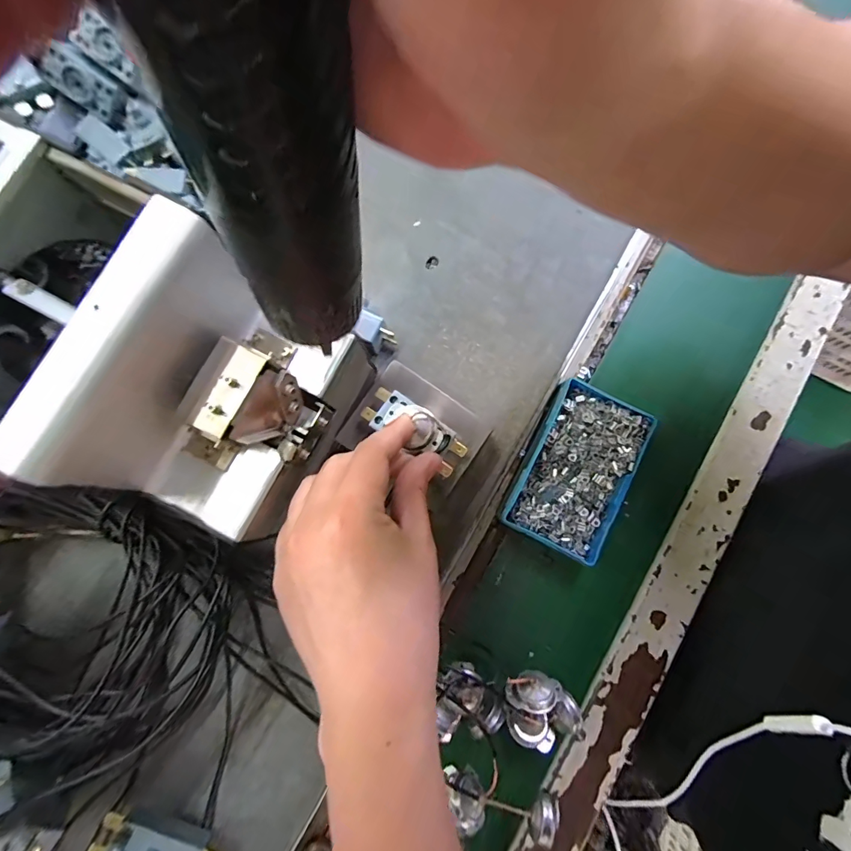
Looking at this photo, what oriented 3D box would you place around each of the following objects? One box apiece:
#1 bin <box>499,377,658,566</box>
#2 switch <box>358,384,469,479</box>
[{"bbox_3d":[0.107,0.031,0.316,0.073,0.030,0.111,26,83,5],"label":"bin"},{"bbox_3d":[-0.007,0.001,0.267,0.067,0.026,0.026,33,79,7],"label":"switch"}]

